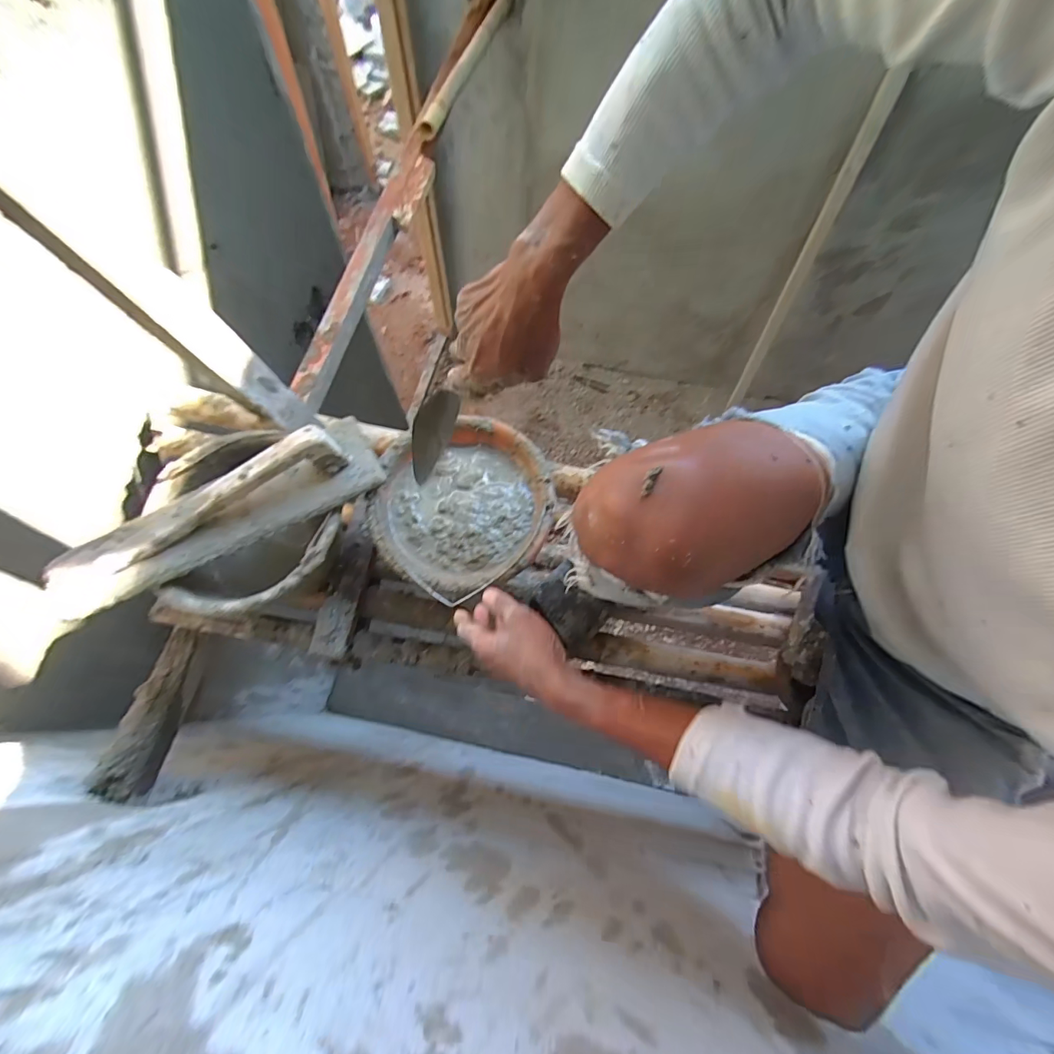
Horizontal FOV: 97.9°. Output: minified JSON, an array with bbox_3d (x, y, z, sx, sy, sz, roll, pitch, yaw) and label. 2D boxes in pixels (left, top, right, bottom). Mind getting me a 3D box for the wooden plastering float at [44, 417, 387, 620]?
[{"bbox_3d":[-0.381,-0.025,0.558,0.387,0.071,0.107,-29,74,-12],"label":"wooden plastering float"}]

